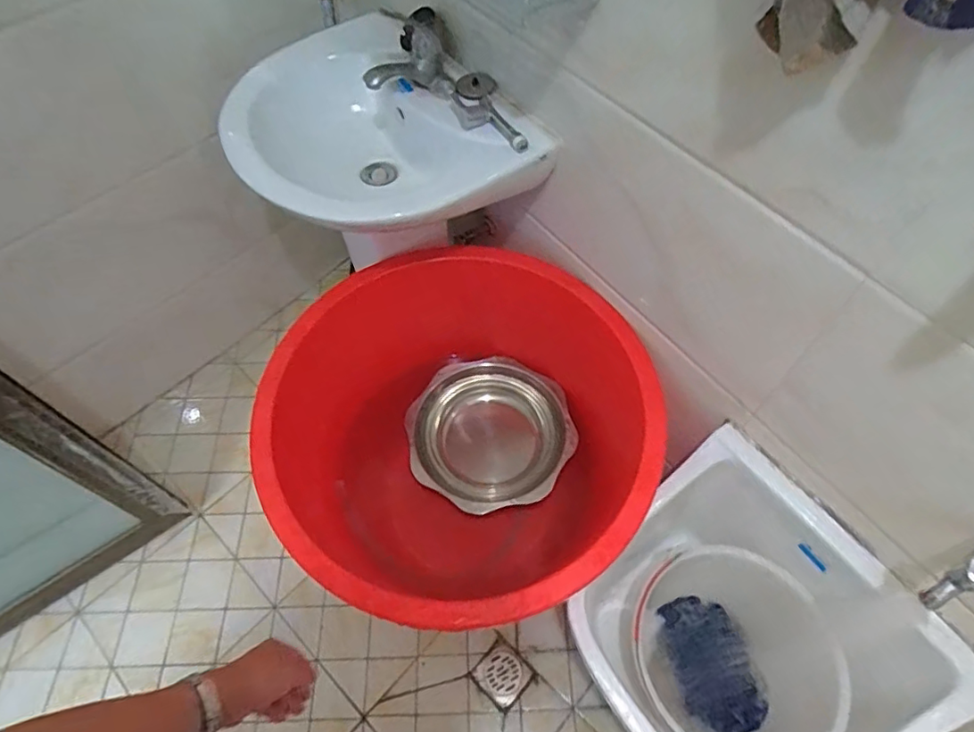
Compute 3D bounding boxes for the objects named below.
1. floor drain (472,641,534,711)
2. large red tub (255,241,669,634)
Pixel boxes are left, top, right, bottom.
[{"bbox_3d":[0.033,0.642,1.166,0.094,0.006,0.100,-40,67,-20],"label":"floor drain"},{"bbox_3d":[-0.052,0.136,1.113,0.689,0.469,0.718,0,60,1],"label":"large red tub"}]

